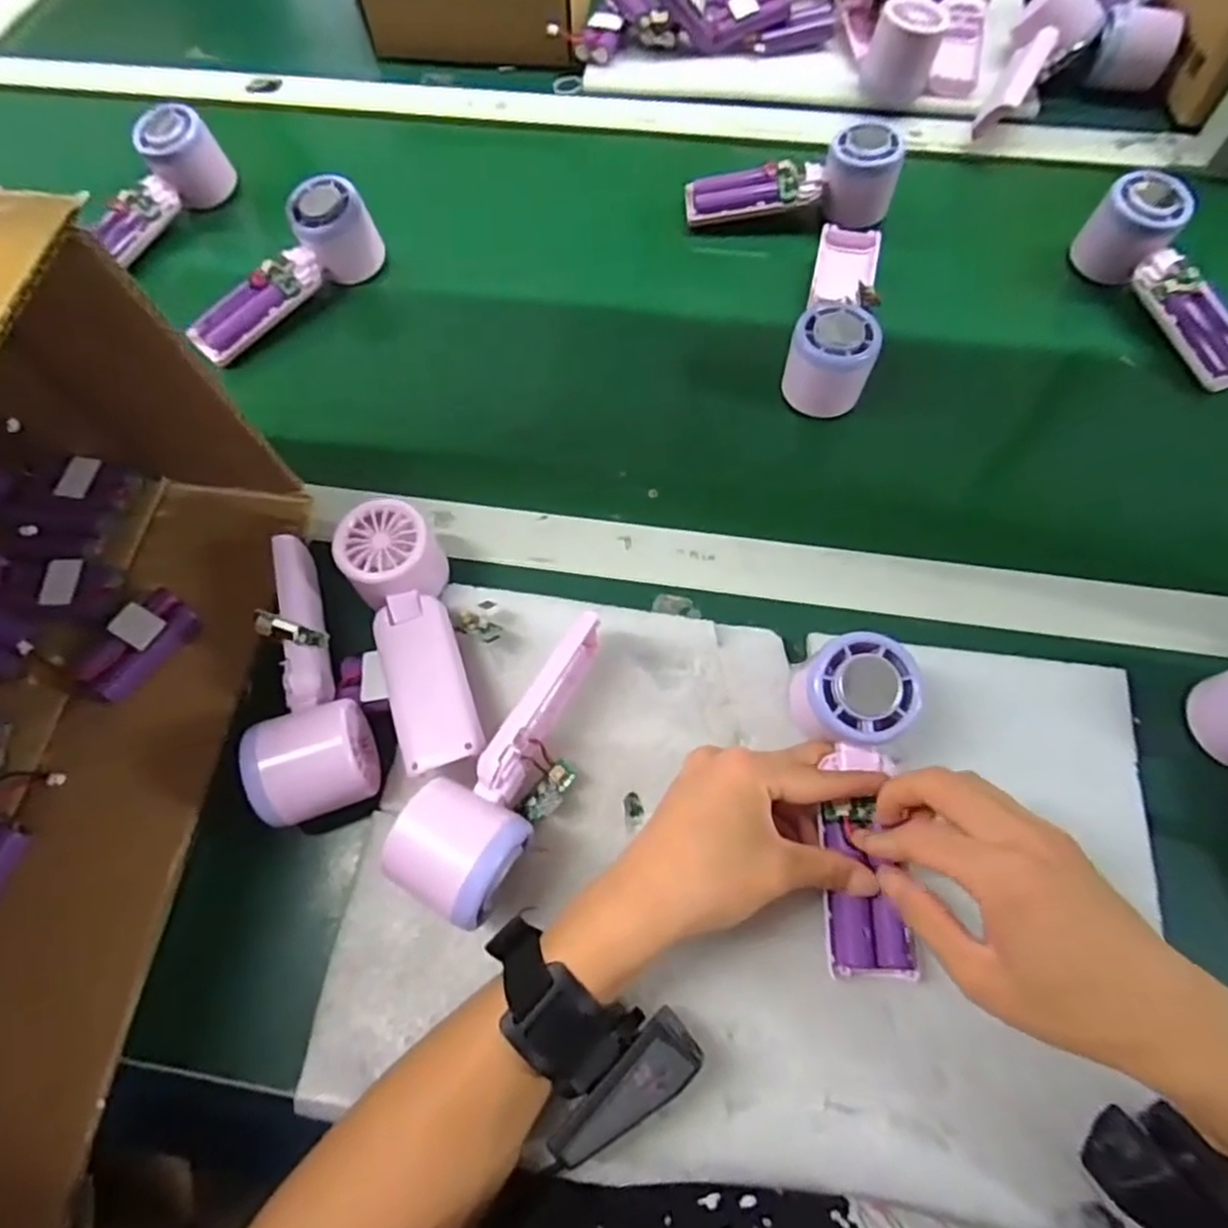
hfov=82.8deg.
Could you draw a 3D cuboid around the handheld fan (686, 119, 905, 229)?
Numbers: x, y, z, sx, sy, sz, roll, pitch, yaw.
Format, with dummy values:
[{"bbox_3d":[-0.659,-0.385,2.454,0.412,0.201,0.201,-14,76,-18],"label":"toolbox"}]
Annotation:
[{"bbox_3d":[0.140,-0.346,0.553,0.158,0.052,0.050,0,68,1],"label":"handheld fan"}]

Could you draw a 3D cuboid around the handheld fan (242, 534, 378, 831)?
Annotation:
[{"bbox_3d":[-0.170,0.029,0.393,0.055,0.057,0.170,-10,68,-3],"label":"handheld fan"}]

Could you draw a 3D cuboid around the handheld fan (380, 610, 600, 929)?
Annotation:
[{"bbox_3d":[-0.049,0.074,0.363,0.057,0.056,0.162,28,71,12],"label":"handheld fan"}]

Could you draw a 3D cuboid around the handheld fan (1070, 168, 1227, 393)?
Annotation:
[{"bbox_3d":[0.403,-0.239,0.498,0.049,0.056,0.165,-18,68,-7],"label":"handheld fan"}]

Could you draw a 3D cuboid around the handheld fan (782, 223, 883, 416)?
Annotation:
[{"bbox_3d":[0.160,-0.224,0.500,0.054,0.046,0.168,12,68,6],"label":"handheld fan"}]

